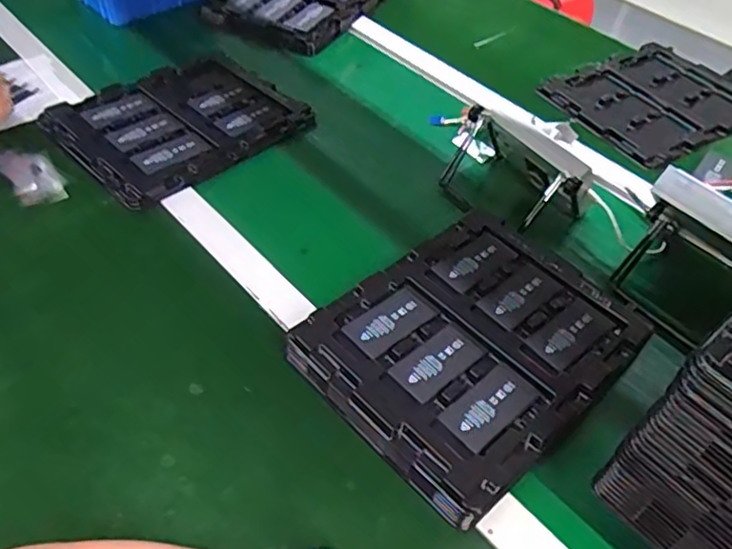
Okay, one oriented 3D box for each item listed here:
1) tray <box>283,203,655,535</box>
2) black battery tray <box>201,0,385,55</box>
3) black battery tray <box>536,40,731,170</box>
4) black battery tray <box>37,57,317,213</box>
[{"bbox_3d":[0.102,0.063,0.587,0.274,0.038,0.216,-33,58,-30],"label":"tray"},{"bbox_3d":[-0.113,-0.453,1.033,0.223,0.021,0.286,27,51,18],"label":"black battery tray"},{"bbox_3d":[0.425,-0.257,0.929,0.288,0.009,0.215,-24,55,-25],"label":"black battery tray"},{"bbox_3d":[-0.238,-0.201,0.807,0.267,0.022,0.223,-35,59,-31],"label":"black battery tray"}]

